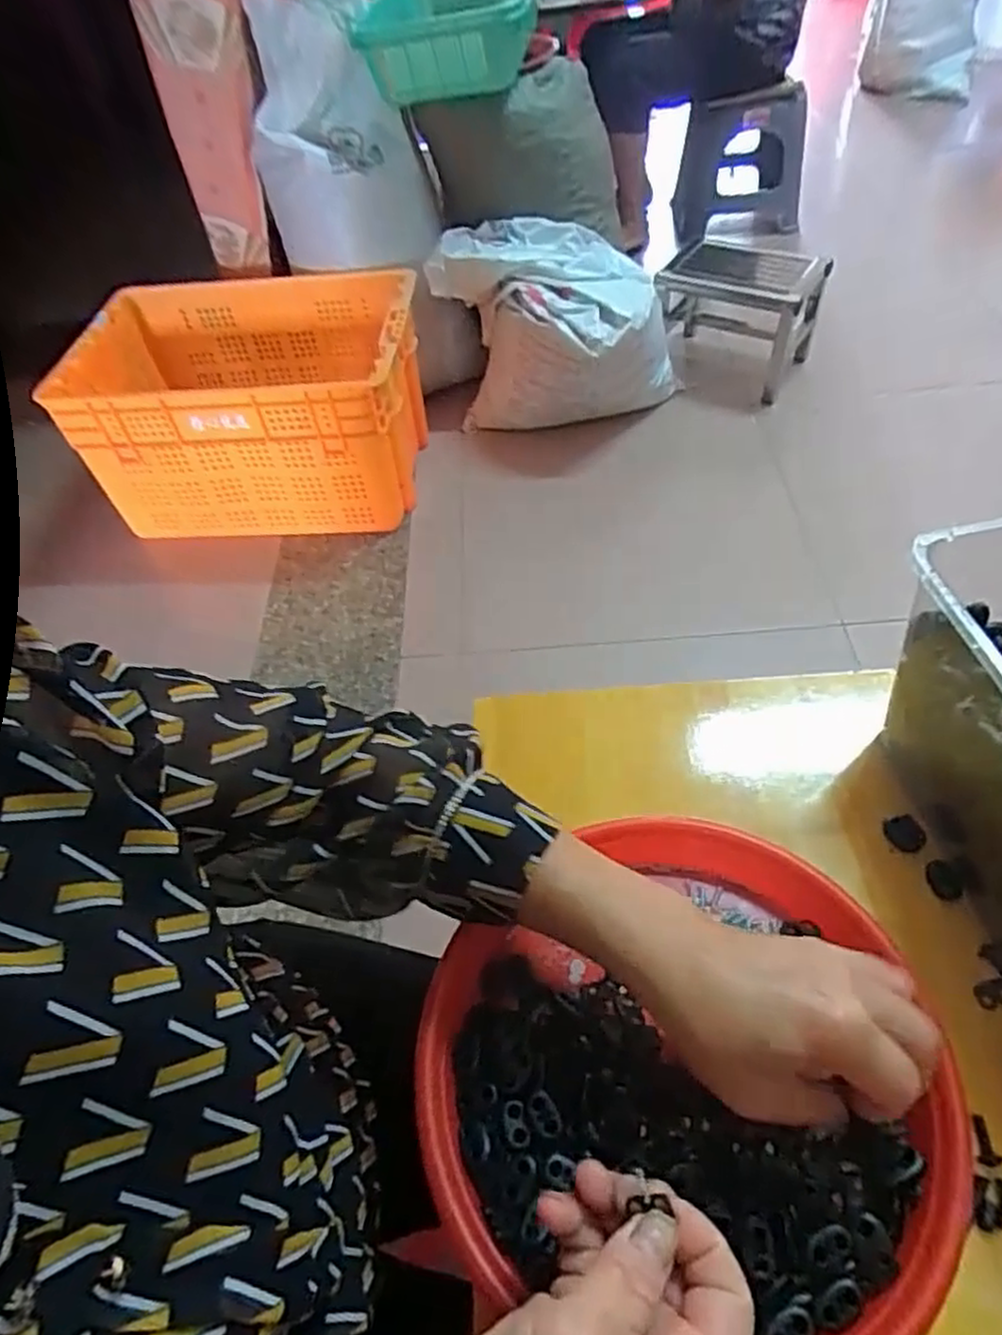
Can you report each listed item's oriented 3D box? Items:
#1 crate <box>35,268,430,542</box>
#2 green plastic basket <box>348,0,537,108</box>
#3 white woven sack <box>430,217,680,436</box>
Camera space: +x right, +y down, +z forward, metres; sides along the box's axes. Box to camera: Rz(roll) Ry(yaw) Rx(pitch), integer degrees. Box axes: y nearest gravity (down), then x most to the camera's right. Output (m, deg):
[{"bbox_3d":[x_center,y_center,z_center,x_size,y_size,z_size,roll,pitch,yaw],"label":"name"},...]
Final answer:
[{"bbox_3d":[-0.438,-0.493,1.378,0.555,0.304,0.394,-1,52,6],"label":"crate"},{"bbox_3d":[-0.078,-1.107,1.270,0.278,0.129,0.407,1,52,6],"label":"green plastic basket"},{"bbox_3d":[0.110,-0.670,1.456,0.402,0.317,0.275,22,57,21],"label":"white woven sack"}]

